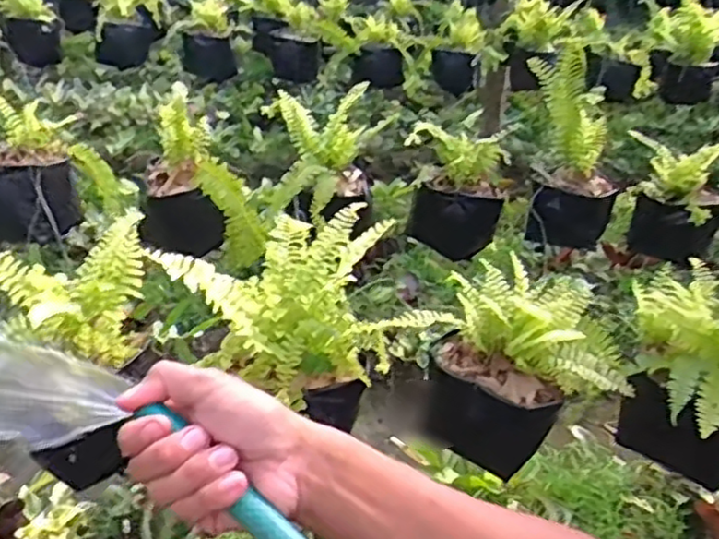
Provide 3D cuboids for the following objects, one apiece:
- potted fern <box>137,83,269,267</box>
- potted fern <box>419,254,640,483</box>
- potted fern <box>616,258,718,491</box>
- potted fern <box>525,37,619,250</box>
[{"bbox_3d":[-0.256,-0.143,1.142,0.195,0.228,0.188,-3,31,-11],"label":"potted fern"},{"bbox_3d":[0.194,0.121,0.815,0.213,0.203,0.128,16,32,19],"label":"potted fern"},{"bbox_3d":[0.419,0.146,0.865,0.191,0.233,0.262,19,33,23],"label":"potted fern"},{"bbox_3d":[0.418,-0.227,1.366,0.174,0.360,0.172,-1,31,-8],"label":"potted fern"}]

